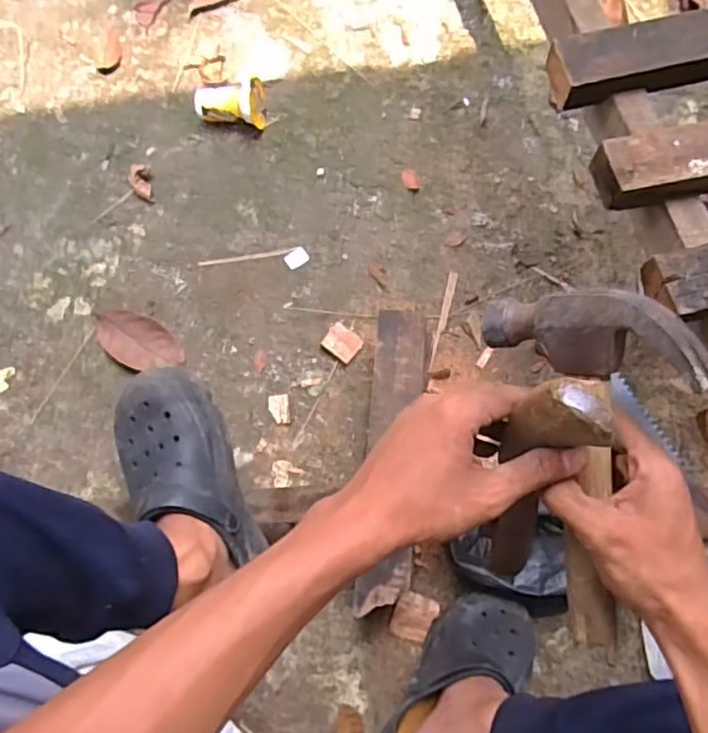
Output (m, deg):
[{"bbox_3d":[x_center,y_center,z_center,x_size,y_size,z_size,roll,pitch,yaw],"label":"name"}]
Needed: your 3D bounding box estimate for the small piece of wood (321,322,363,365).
[{"bbox_3d":[-0.017,-0.031,0.868,0.049,0.017,0.044,31,78,8],"label":"small piece of wood"}]

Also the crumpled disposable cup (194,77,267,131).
[{"bbox_3d":[-0.185,-0.395,0.943,0.106,0.057,0.069,1,76,0],"label":"crumpled disposable cup"}]

